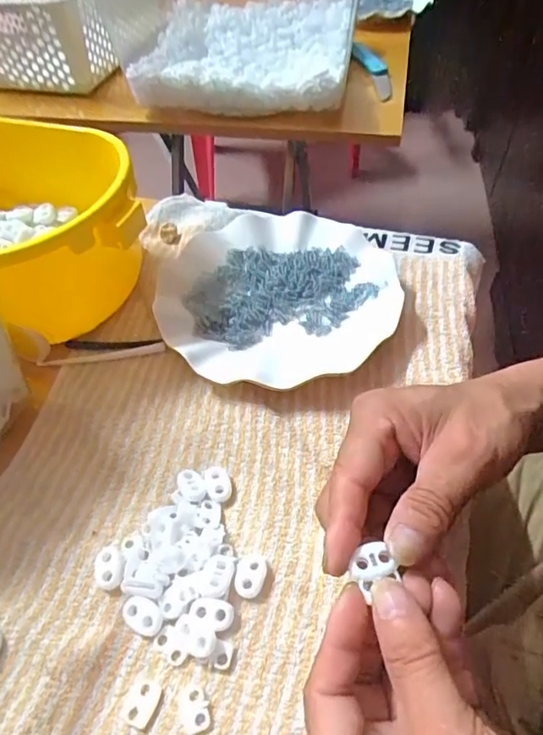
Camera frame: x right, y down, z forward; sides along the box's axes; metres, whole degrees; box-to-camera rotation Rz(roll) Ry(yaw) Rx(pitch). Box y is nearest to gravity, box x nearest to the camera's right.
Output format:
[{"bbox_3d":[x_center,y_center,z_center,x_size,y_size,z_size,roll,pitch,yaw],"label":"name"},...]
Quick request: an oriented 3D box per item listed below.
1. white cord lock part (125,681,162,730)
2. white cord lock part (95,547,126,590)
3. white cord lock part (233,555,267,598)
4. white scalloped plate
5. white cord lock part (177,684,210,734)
[{"bbox_3d":[-0.060,0.159,0.240,0.011,0.004,0.018,18,53,15],"label":"white cord lock part"},{"bbox_3d":[-0.088,0.110,0.280,0.015,0.007,0.023,-18,52,-12],"label":"white cord lock part"},{"bbox_3d":[-0.011,0.112,0.274,0.016,0.005,0.022,9,52,9],"label":"white cord lock part"},{"bbox_3d":[0.006,-0.061,0.405,0.182,0.022,0.167,-1,51,1],"label":"white scalloped plate"},{"bbox_3d":[-0.037,0.160,0.238,0.014,0.004,0.019,-10,51,-7],"label":"white cord lock part"}]

